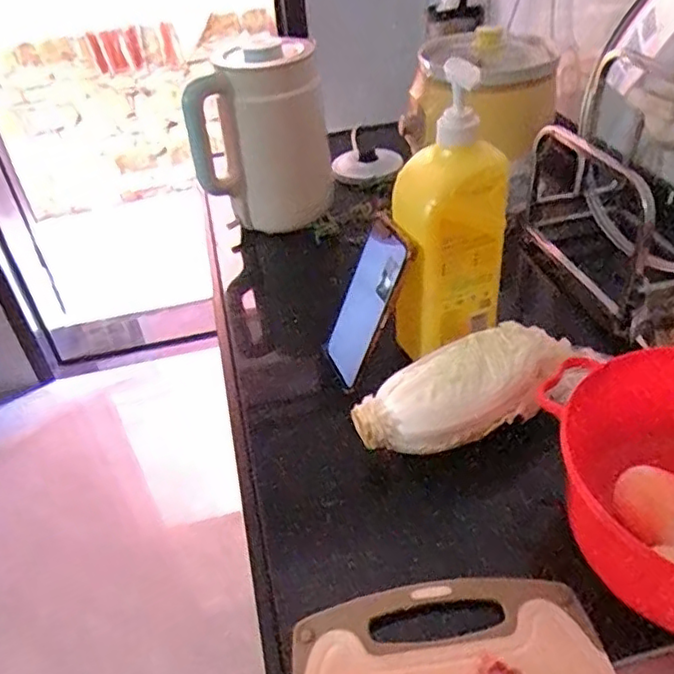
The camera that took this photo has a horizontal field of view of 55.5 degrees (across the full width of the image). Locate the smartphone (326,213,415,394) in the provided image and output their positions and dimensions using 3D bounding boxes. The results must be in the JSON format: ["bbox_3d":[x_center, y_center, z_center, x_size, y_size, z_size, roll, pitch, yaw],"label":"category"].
[{"bbox_3d":[0.028,-0.032,0.601,0.016,0.157,0.069,4,29,-37],"label":"smartphone"}]

